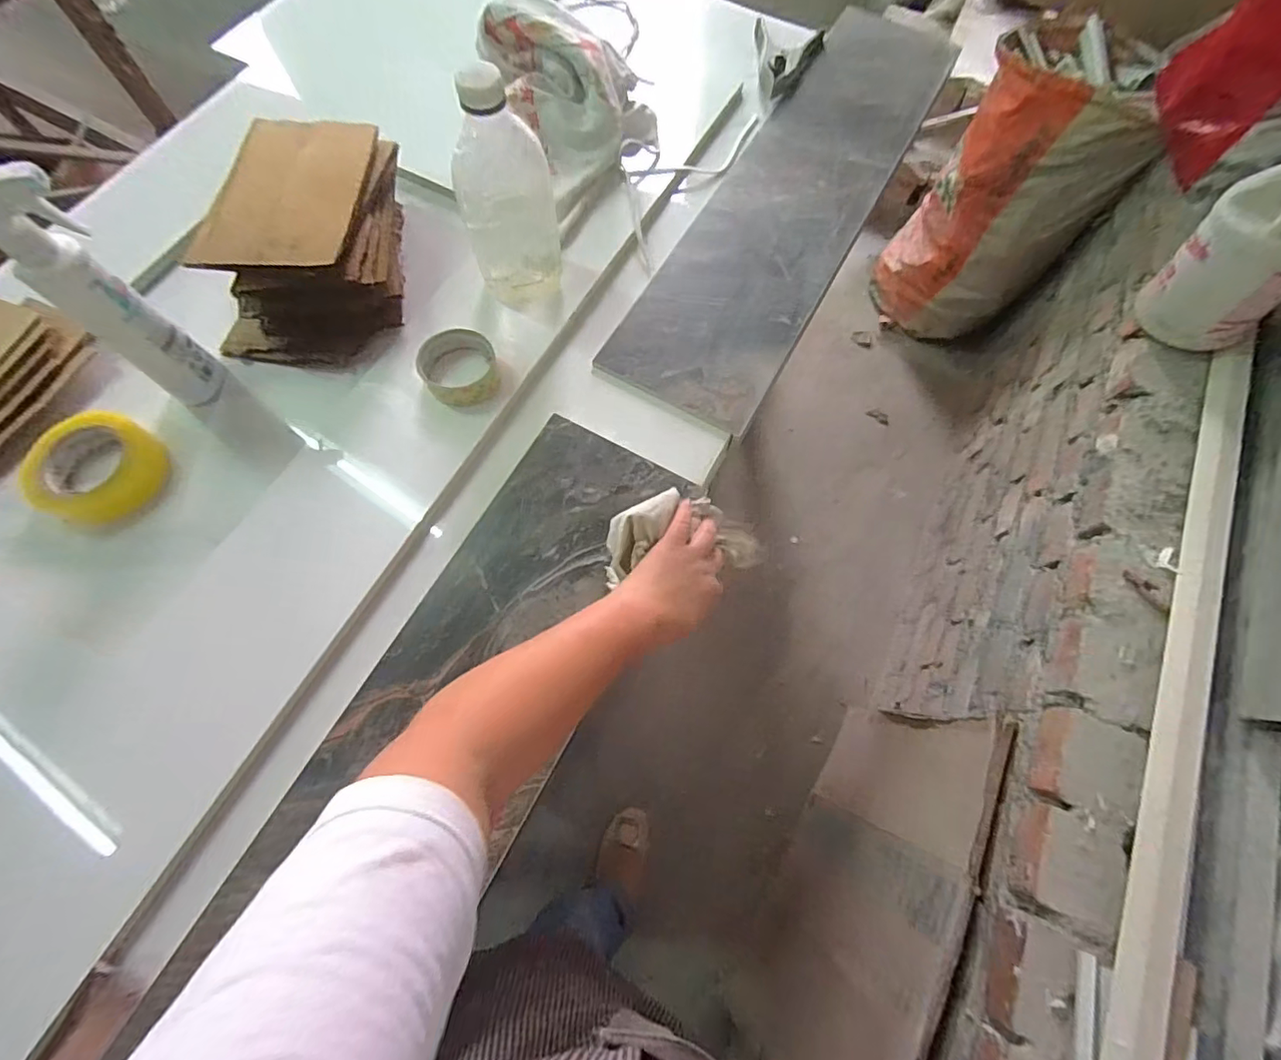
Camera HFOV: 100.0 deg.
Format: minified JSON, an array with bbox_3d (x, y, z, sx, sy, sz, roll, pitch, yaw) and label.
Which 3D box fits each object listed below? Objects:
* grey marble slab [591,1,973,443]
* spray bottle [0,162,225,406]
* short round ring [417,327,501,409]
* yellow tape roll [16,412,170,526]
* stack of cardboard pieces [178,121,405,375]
[{"bbox_3d":[0.224,-0.465,0.731,0.189,0.016,0.783,29,72,8],"label":"grey marble slab"},{"bbox_3d":[-0.505,-0.216,0.516,0.056,0.243,0.075,28,72,7],"label":"spray bottle"},{"bbox_3d":[-0.204,-0.182,0.607,0.083,0.029,0.085,1,70,-2],"label":"short round ring"},{"bbox_3d":[-0.578,-0.066,0.572,0.107,0.039,0.118,22,71,6],"label":"yellow tape roll"},{"bbox_3d":[-0.372,-0.335,0.619,0.195,0.120,0.258,4,70,-1],"label":"stack of cardboard pieces"}]

